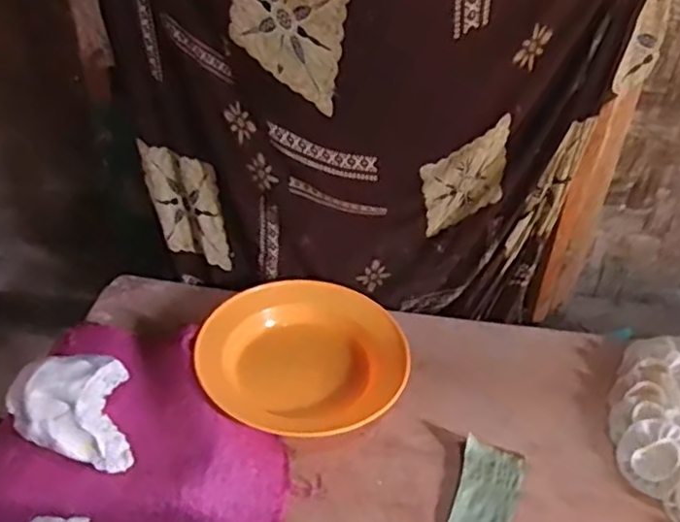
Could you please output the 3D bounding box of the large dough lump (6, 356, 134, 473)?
[{"bbox_3d":[-0.251,0.137,0.642,0.110,0.073,0.089,0,40,-1],"label":"large dough lump"}]

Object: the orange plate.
[{"bbox_3d":[-0.040,0.100,0.754,0.216,0.034,0.196,-4,40,-5],"label":"orange plate"}]

